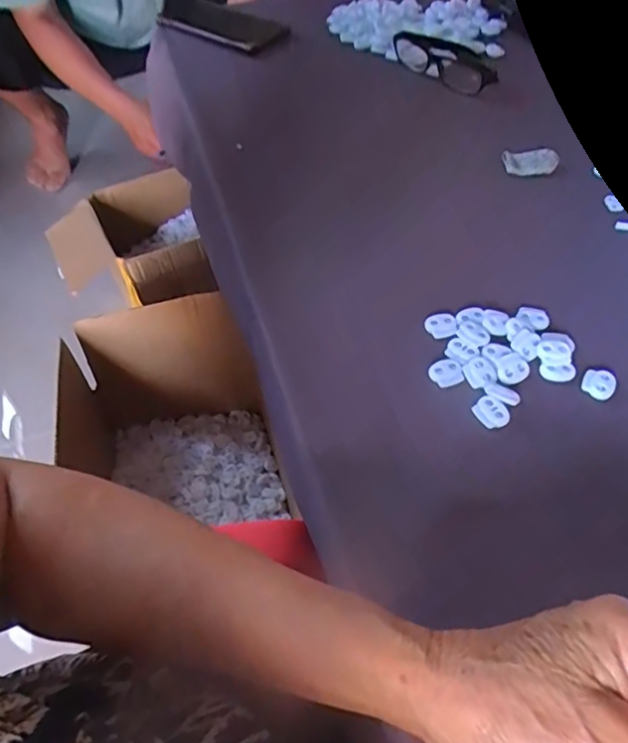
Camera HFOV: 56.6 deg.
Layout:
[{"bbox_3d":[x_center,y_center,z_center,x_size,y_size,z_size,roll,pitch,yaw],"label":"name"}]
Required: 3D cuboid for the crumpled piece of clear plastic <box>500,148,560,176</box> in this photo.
[{"bbox_3d":[0.199,-0.192,0.535,0.048,0.012,0.028,8,52,7],"label":"crumpled piece of clear plastic"}]

